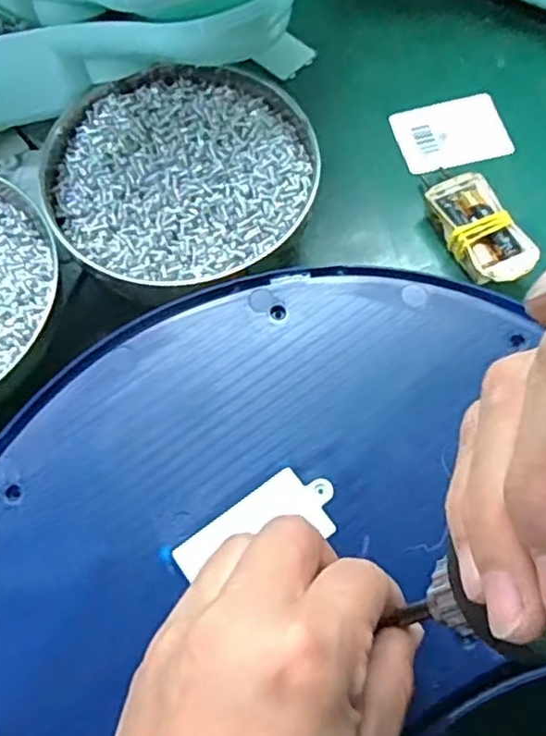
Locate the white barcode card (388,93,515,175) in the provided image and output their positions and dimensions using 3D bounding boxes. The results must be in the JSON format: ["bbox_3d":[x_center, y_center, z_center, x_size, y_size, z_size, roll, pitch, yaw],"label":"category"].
[{"bbox_3d":[0.115,-0.152,0.431,0.069,0.004,0.049,-16,71,-3],"label":"white barcode card"}]

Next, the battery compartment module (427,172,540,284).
[{"bbox_3d":[0.119,-0.079,0.390,0.039,0.026,0.071,-24,69,-8],"label":"battery compartment module"}]

